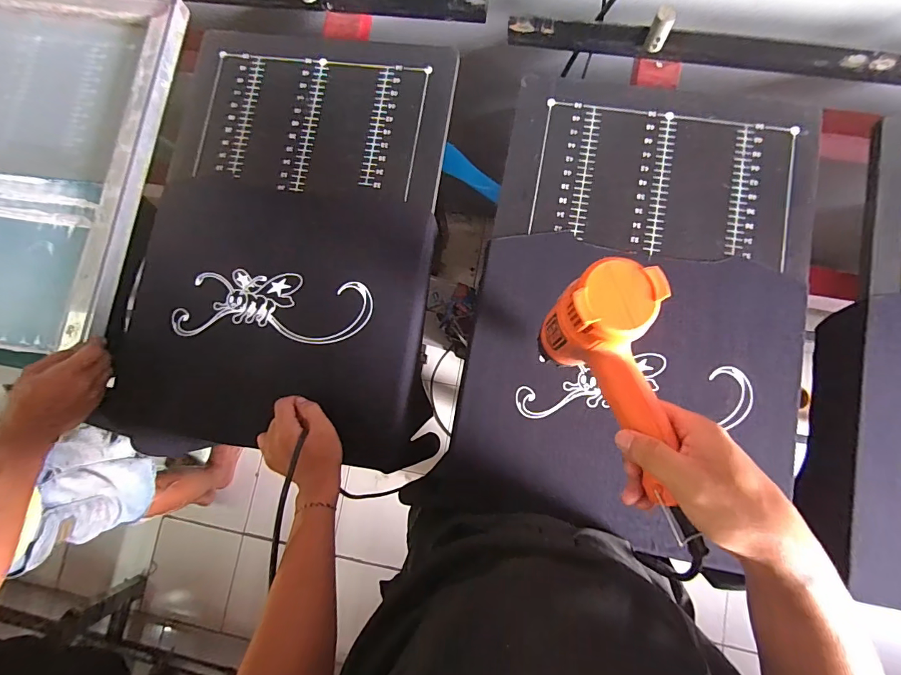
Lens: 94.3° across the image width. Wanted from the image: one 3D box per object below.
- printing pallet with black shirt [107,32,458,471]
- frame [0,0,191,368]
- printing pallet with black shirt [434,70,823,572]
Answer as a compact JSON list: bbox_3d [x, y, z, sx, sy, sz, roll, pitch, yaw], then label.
[{"bbox_3d":[-0.225,-0.154,0.596,0.434,0.050,0.610,7,82,4],"label":"printing pallet with black shirt"},{"bbox_3d":[-0.670,-0.257,0.610,0.470,0.053,0.549,8,82,5],"label":"frame"},{"bbox_3d":[0.240,-0.051,0.530,0.393,0.021,0.587,12,83,5],"label":"printing pallet with black shirt"}]

